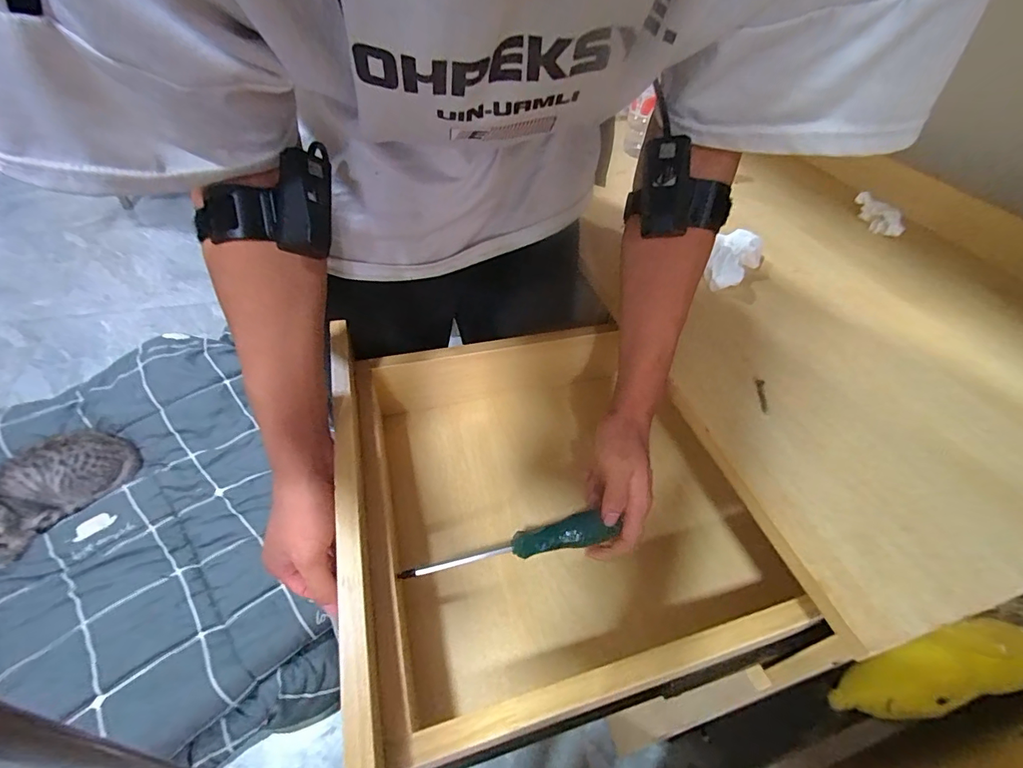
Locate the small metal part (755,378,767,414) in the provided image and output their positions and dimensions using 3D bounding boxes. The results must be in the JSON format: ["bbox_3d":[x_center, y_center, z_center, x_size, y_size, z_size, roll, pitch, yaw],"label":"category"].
[{"bbox_3d":[0.228,0.011,0.412,0.009,0.004,0.043,15,46,10],"label":"small metal part"}]

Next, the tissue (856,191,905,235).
[{"bbox_3d":[0.553,-0.253,0.681,0.028,0.040,0.084,-2,46,-6],"label":"tissue"}]

